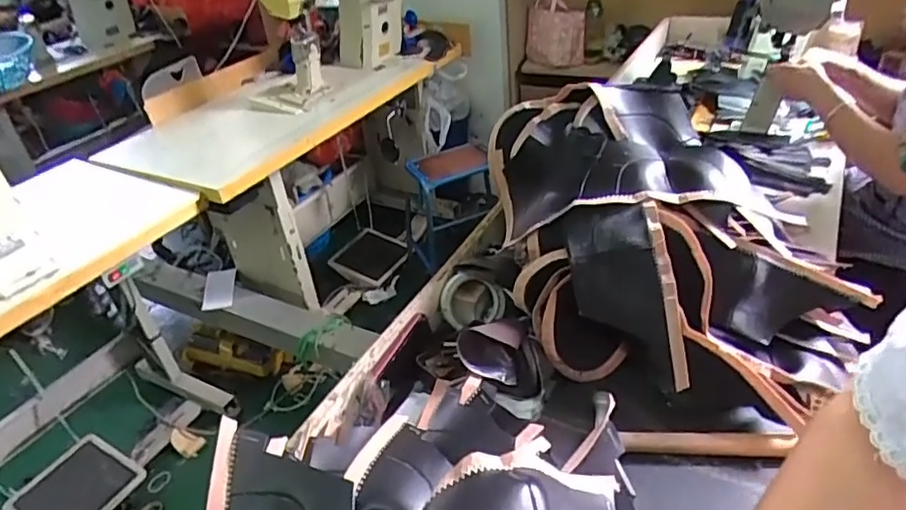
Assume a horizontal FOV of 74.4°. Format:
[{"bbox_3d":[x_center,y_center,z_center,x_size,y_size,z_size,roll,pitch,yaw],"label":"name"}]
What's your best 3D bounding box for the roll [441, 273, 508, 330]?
[{"bbox_3d":[0.030,0.071,0.938,0.098,0.089,0.038,-7,5,-11],"label":"roll"}]

